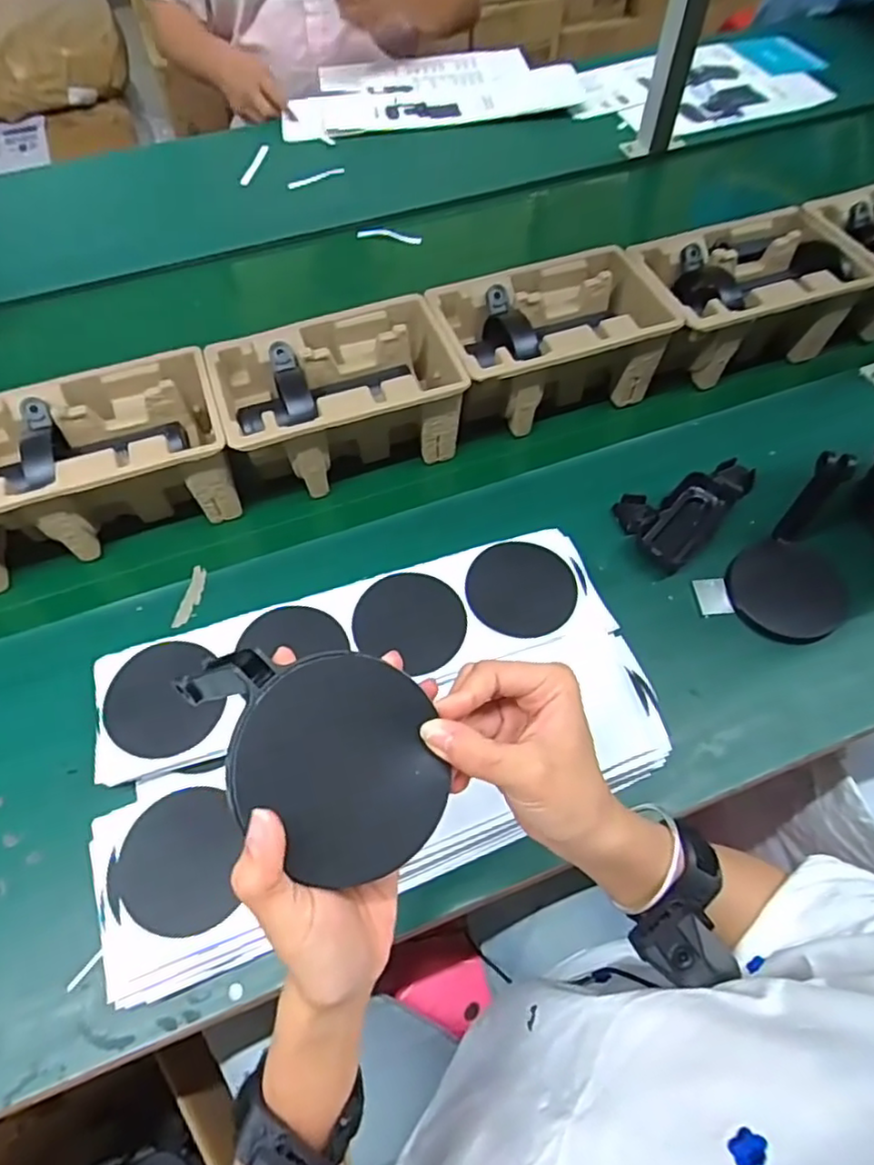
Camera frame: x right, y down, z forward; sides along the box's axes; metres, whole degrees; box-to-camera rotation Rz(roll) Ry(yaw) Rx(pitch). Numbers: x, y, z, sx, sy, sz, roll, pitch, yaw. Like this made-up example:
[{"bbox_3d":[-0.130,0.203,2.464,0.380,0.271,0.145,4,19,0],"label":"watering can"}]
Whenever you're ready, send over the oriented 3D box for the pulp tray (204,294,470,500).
[{"bbox_3d":[-0.094,-0.180,0.642,0.234,0.114,0.147,-17,62,-10],"label":"pulp tray"}]

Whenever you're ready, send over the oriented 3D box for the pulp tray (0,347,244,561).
[{"bbox_3d":[-0.312,-0.110,0.603,0.225,0.118,0.139,-19,63,-11],"label":"pulp tray"}]

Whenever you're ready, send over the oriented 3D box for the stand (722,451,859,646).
[{"bbox_3d":[0.312,-0.017,0.526,0.101,0.113,0.097,-40,69,-20],"label":"stand"}]

